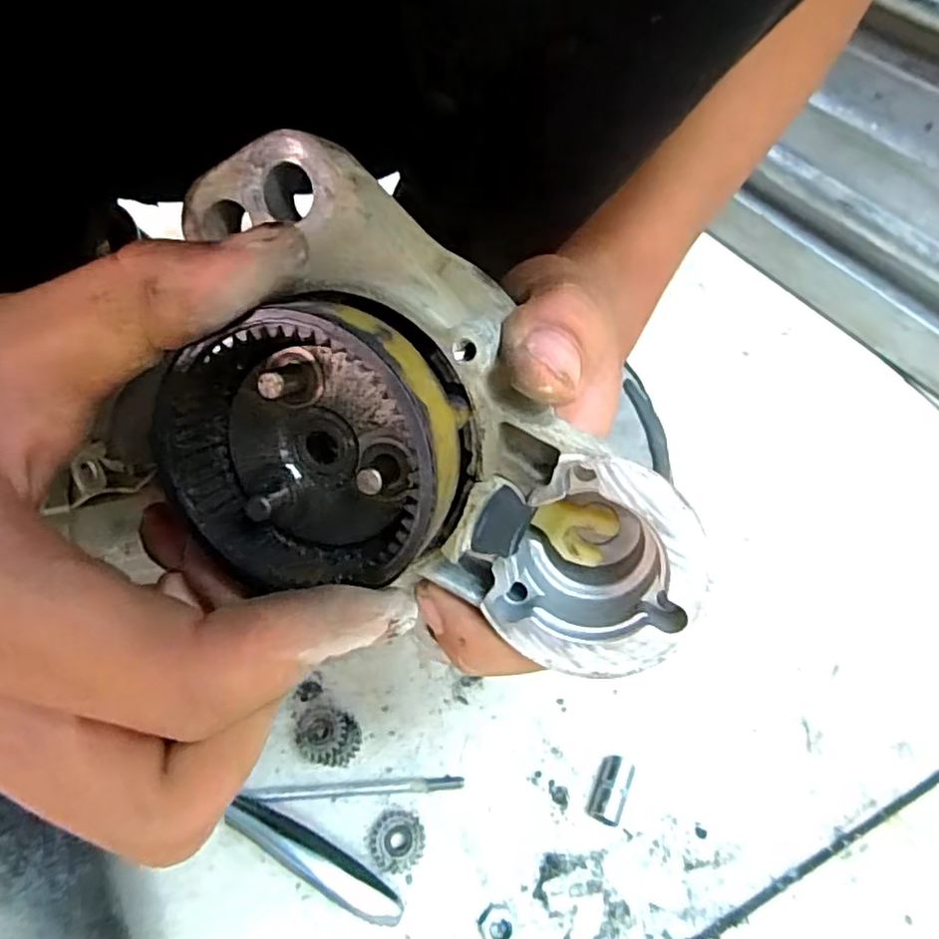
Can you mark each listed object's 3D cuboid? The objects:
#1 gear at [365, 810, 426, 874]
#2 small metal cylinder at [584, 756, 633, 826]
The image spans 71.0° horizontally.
[{"bbox_3d":[-0.029,0.147,0.259,0.021,0.007,0.021,2,54,-3],"label":"gear"},{"bbox_3d":[0.059,0.133,0.274,0.013,0.011,0.026,23,55,12],"label":"small metal cylinder"}]

